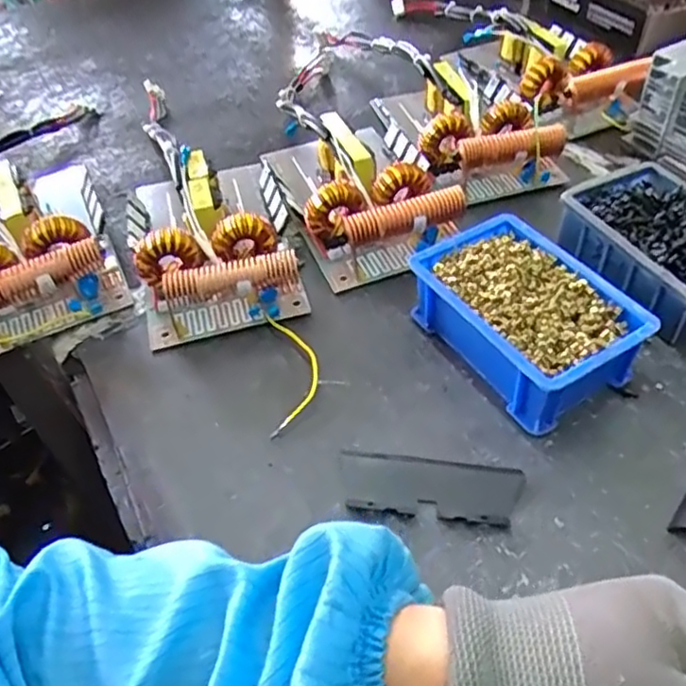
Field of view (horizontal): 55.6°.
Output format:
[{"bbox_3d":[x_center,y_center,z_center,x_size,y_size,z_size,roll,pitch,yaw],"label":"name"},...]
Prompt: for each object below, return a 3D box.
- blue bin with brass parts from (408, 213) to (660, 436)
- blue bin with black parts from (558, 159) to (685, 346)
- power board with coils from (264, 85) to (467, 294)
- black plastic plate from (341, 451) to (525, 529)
[{"bbox_3d":[0.124,-0.018,0.458,0.105,0.056,0.150,-25,50,-18],"label":"blue bin with brass parts"},{"bbox_3d":[0.243,-0.071,0.502,0.103,0.053,0.151,-18,48,-12],"label":"blue bin with black parts"},{"bbox_3d":[0.012,-0.141,0.574,0.132,0.053,0.196,-15,47,-10],"label":"power board with coils"},{"bbox_3d":[0.053,0.088,0.396,0.107,0.007,0.042,4,47,8],"label":"black plastic plate"}]

